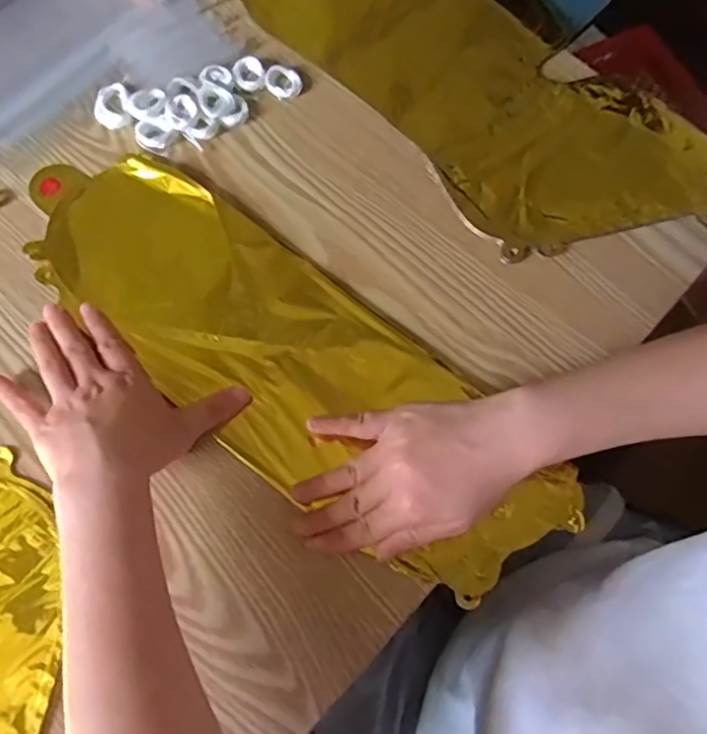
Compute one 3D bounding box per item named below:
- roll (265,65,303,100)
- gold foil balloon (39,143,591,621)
[{"bbox_3d":[-0.054,-0.222,0.504,0.028,0.010,0.024,-7,72,-5],"label":"roll"},{"bbox_3d":[-0.052,-0.010,0.443,0.423,0.011,0.132,37,74,10],"label":"gold foil balloon"}]

